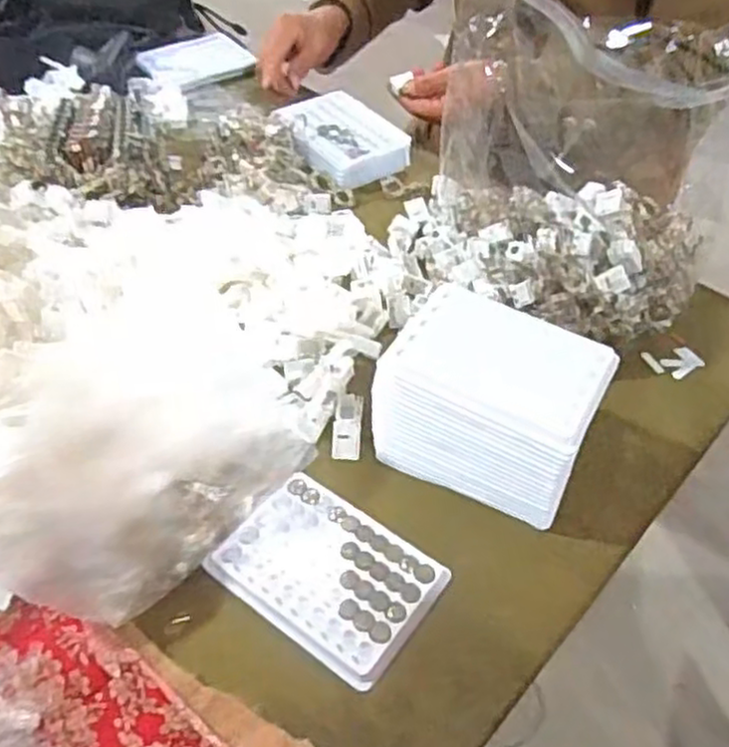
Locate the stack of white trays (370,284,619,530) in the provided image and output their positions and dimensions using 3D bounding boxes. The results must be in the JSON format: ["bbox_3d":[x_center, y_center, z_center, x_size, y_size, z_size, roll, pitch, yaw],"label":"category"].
[{"bbox_3d":[0.083,0.020,0.487,0.129,0.094,0.090,25,50,18],"label":"stack of white trays"}]

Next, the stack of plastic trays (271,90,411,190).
[{"bbox_3d":[-0.027,-0.254,0.775,0.103,0.031,0.136,-27,54,-26],"label":"stack of plastic trays"}]

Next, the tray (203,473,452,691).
[{"bbox_3d":[-0.023,0.122,0.452,0.127,0.006,0.093,30,52,22],"label":"tray"}]

